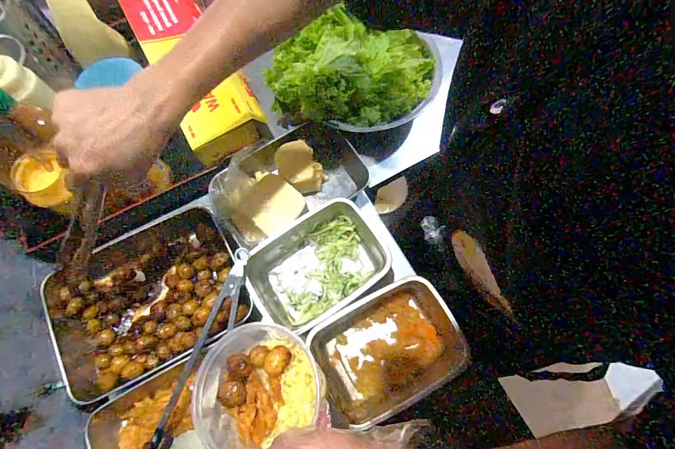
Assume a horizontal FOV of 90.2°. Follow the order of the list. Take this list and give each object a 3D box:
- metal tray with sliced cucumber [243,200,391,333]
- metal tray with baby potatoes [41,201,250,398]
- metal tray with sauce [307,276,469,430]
[{"bbox_3d":[-0.031,0.061,0.483,0.196,0.072,0.130,-34,75,-10],"label":"metal tray with sliced cucumber"},{"bbox_3d":[-0.267,0.100,0.482,0.255,0.058,0.208,-28,74,-9],"label":"metal tray with baby potatoes"},{"bbox_3d":[0.063,0.162,0.446,0.180,0.078,0.129,-25,74,-8],"label":"metal tray with sauce"}]

